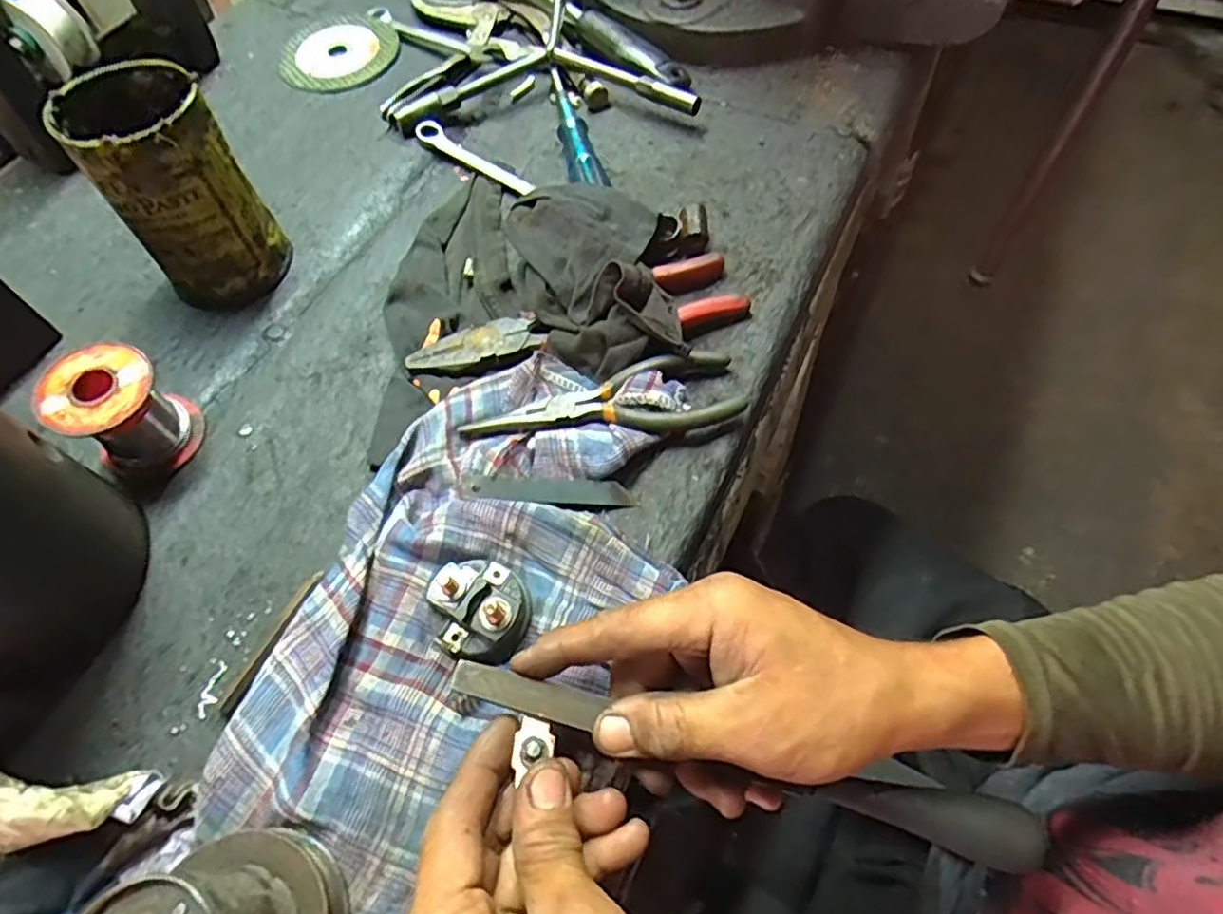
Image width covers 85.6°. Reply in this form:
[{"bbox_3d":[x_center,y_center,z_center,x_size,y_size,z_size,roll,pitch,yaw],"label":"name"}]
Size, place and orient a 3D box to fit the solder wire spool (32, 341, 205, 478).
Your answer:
[{"bbox_3d":[-0.251,-0.022,0.343,0.045,0.057,0.050,28,65,16],"label":"solder wire spool"}]

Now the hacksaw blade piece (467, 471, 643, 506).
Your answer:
[{"bbox_3d":[-0.032,0.018,0.345,0.086,0.004,0.014,5,66,-4],"label":"hacksaw blade piece"}]

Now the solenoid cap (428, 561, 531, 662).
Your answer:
[{"bbox_3d":[-0.062,0.069,0.307,0.041,0.027,0.046,23,64,14],"label":"solenoid cap"}]

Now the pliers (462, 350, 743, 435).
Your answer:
[{"bbox_3d":[-0.004,-0.026,0.362,0.150,0.010,0.046,-14,61,-6],"label":"pliers"}]

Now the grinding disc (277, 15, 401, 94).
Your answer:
[{"bbox_3d":[-0.229,-0.340,0.553,0.093,0.007,0.099,-1,61,2],"label":"grinding disc"}]

